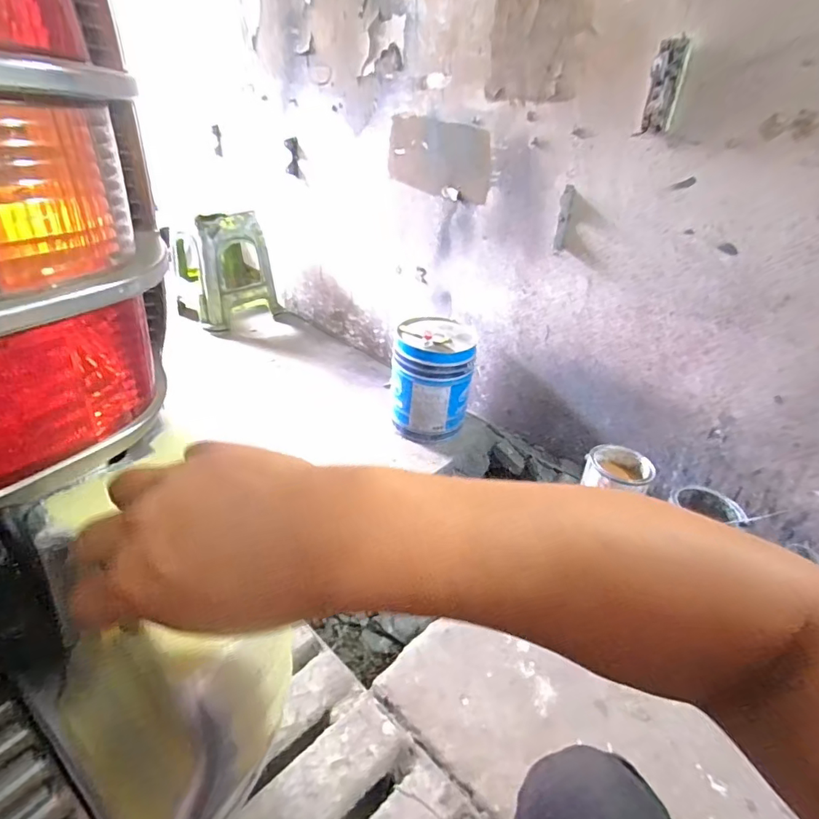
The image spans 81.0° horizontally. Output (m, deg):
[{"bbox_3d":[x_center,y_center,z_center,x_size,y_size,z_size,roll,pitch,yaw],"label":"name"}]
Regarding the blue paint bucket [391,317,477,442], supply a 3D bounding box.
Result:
[{"bbox_3d":[0.079,-0.099,1.635,0.267,0.363,0.271,4,32,-3],"label":"blue paint bucket"}]

